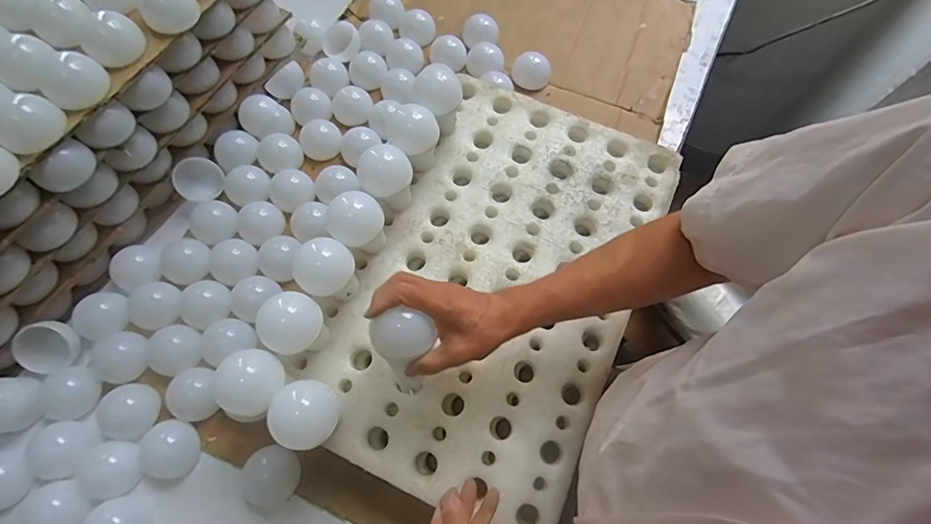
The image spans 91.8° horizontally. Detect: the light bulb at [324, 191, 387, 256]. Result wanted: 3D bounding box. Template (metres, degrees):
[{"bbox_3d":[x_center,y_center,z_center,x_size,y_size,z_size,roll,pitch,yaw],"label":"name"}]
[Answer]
[{"bbox_3d":[-0.133,-0.043,0.556,0.062,0.079,0.067,1,68,-1],"label":"light bulb"}]

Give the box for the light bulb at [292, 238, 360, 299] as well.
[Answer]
[{"bbox_3d":[-0.161,0.014,0.531,0.061,0.076,0.063,1,68,-1],"label":"light bulb"}]

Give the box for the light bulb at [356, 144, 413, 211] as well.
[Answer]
[{"bbox_3d":[-0.101,-0.106,0.578,0.064,0.078,0.061,1,68,-1],"label":"light bulb"}]

